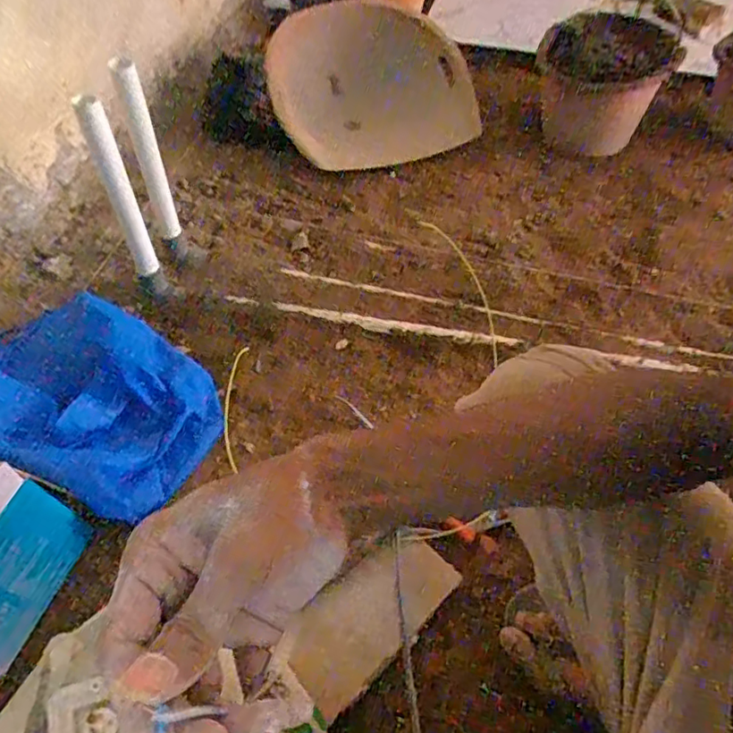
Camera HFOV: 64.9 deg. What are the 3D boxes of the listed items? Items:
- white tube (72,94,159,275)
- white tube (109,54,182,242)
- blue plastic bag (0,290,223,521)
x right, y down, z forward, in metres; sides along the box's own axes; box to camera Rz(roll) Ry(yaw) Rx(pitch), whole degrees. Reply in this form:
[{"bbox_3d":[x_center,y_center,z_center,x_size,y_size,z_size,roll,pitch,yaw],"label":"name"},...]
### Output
[{"bbox_3d":[-0.338,-0.236,0.794,0.037,0.277,0.029,-22,58,-15],"label":"white tube"},{"bbox_3d":[-0.312,-0.302,0.830,0.031,0.272,0.030,-26,59,-18],"label":"white tube"},{"bbox_3d":[-0.349,0.038,0.770,0.276,0.144,0.252,19,57,12],"label":"blue plastic bag"}]

